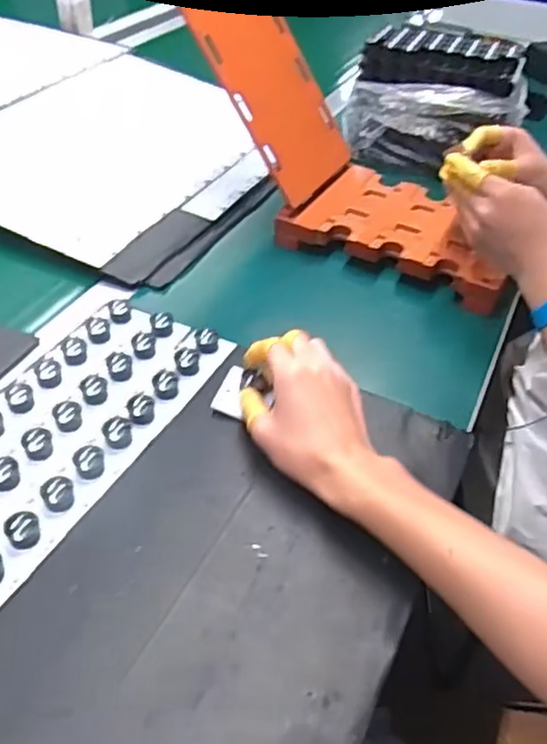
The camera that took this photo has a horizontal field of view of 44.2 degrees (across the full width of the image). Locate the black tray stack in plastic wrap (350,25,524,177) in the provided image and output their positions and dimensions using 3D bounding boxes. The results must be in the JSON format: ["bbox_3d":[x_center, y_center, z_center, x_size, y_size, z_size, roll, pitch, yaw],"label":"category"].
[{"bbox_3d":[0.210,-0.345,0.878,0.214,0.152,0.119,14,43,11],"label":"black tray stack in plastic wrap"}]

